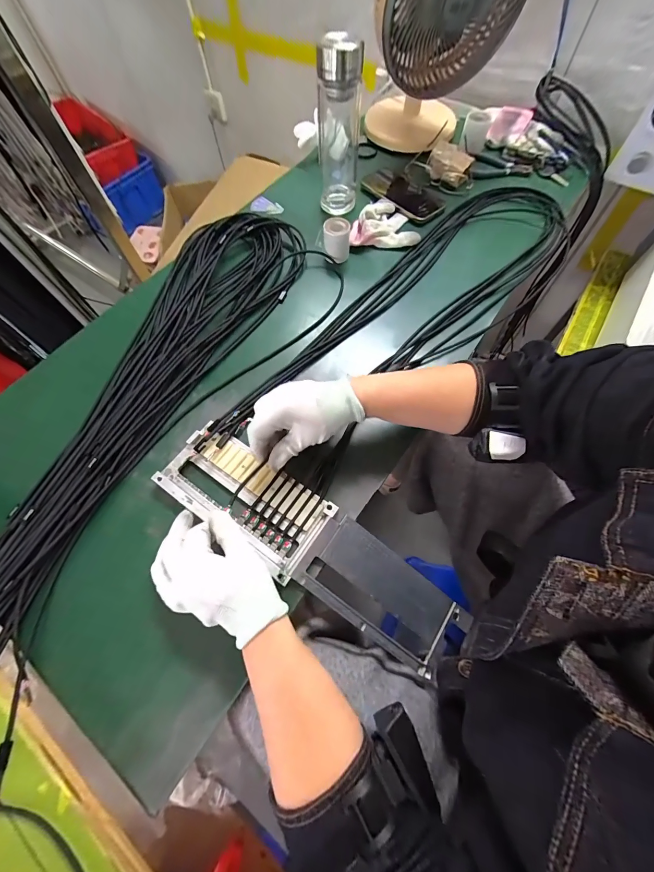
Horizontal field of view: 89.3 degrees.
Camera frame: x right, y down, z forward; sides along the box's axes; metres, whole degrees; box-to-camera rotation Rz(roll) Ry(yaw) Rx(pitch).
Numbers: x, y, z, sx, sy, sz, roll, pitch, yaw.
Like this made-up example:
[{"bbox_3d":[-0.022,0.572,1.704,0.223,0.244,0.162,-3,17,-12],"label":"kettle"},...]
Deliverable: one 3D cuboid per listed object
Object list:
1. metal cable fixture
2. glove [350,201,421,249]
[{"bbox_3d":[-0.097,0.069,0.390,0.198,0.018,0.096,32,68,14],"label":"metal cable fixture"},{"bbox_3d":[0.100,-0.377,0.588,0.120,0.036,0.102,1,65,2],"label":"glove"}]

